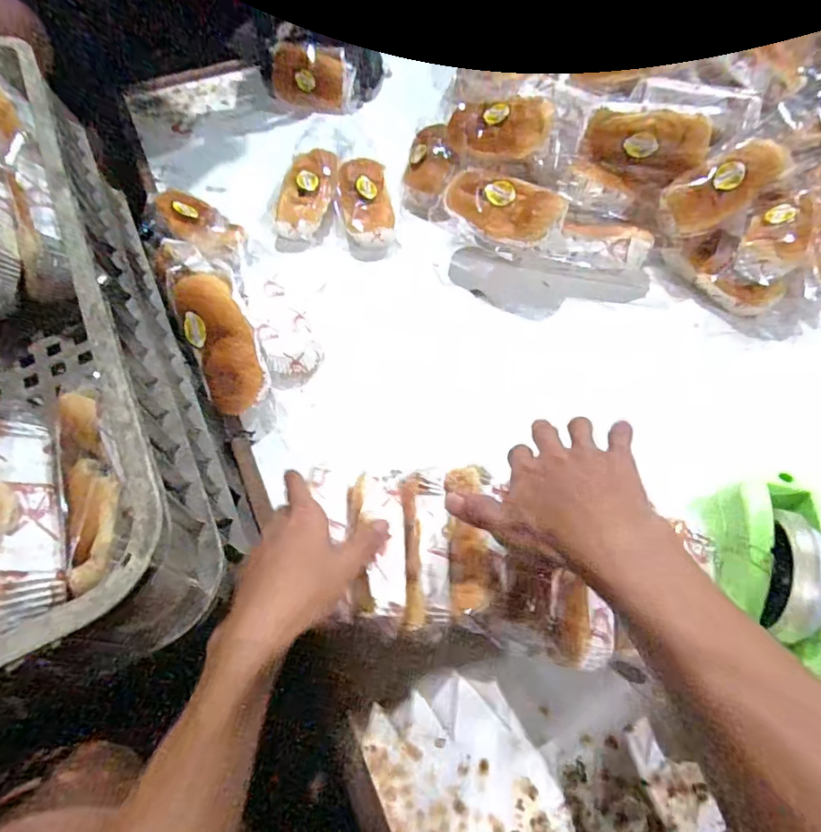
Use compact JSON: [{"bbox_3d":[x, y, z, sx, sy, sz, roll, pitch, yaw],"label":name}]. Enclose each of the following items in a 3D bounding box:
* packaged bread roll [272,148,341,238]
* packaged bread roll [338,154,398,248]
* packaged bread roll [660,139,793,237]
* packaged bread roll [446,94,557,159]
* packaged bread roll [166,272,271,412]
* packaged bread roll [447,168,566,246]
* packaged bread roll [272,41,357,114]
[{"bbox_3d":[-0.137,-0.296,0.678,0.064,0.032,0.133,15,77,10],"label":"packaged bread roll"},{"bbox_3d":[-0.059,-0.279,0.682,0.070,0.049,0.137,-7,61,-2],"label":"packaged bread roll"},{"bbox_3d":[0.351,-0.255,0.578,0.147,0.045,0.060,-28,62,4],"label":"packaged bread roll"},{"bbox_3d":[0.109,-0.356,0.635,0.141,0.050,0.060,24,62,34],"label":"packaged bread roll"},{"bbox_3d":[-0.193,-0.081,0.523,0.066,0.043,0.158,-25,88,-12],"label":"packaged bread roll"},{"bbox_3d":[0.101,-0.237,0.577,0.137,0.037,0.069,28,66,18],"label":"packaged bread roll"},{"bbox_3d":[-0.157,-0.537,0.822,0.140,0.087,0.042,21,30,12],"label":"packaged bread roll"}]

